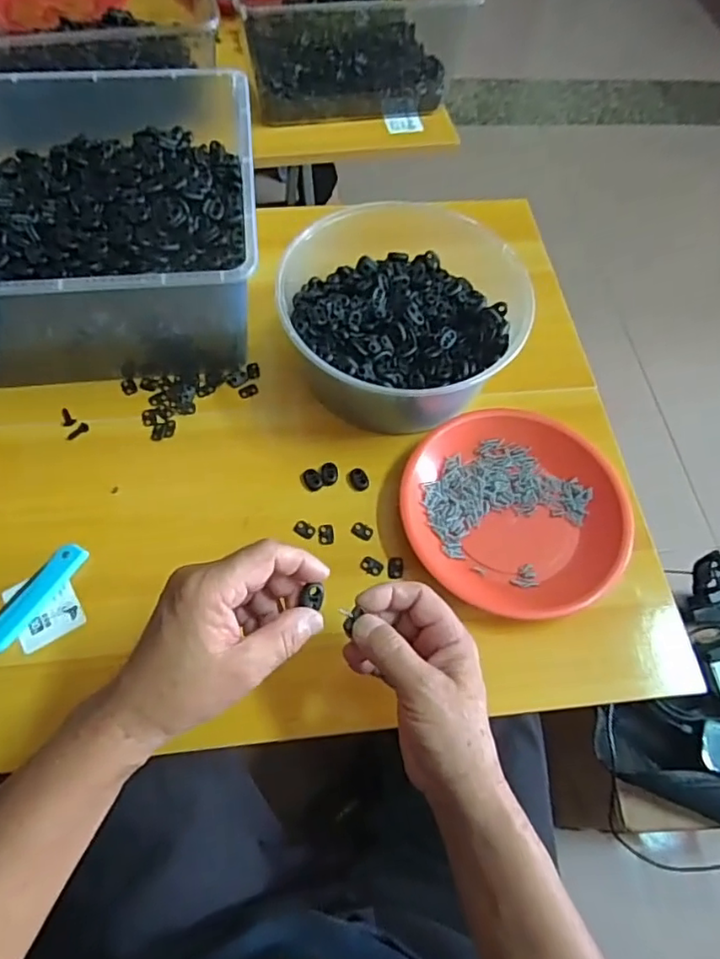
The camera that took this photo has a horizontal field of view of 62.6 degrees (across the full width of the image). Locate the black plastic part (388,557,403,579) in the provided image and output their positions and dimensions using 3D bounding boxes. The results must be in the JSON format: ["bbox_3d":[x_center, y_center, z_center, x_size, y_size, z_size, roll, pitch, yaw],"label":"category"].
[{"bbox_3d":[0.030,0.075,0.503,0.012,0.005,0.018,3,61,-3],"label":"black plastic part"}]

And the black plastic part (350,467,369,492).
[{"bbox_3d":[-0.001,0.000,0.538,0.016,0.004,0.023,-17,64,-13],"label":"black plastic part"}]

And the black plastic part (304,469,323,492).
[{"bbox_3d":[-0.042,0.000,0.537,0.016,0.004,0.022,-17,64,-13],"label":"black plastic part"}]

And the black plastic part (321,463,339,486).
[{"bbox_3d":[-0.027,-0.005,0.538,0.015,0.004,0.023,-8,62,-8],"label":"black plastic part"}]

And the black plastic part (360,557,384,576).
[{"bbox_3d":[0.010,0.073,0.502,0.019,0.004,0.013,28,63,11],"label":"black plastic part"}]

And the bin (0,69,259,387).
[{"bbox_3d":[-0.252,-0.253,0.583,0.296,0.138,0.320,-5,62,-7],"label":"bin"}]

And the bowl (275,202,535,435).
[{"bbox_3d":[0.044,-0.152,0.566,0.203,0.095,0.216,2,61,-3],"label":"bowl"}]

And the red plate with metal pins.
[{"bbox_3d":[0.133,0.027,0.520,0.184,0.030,0.184,2,61,-3],"label":"red plate with metal pins"}]

